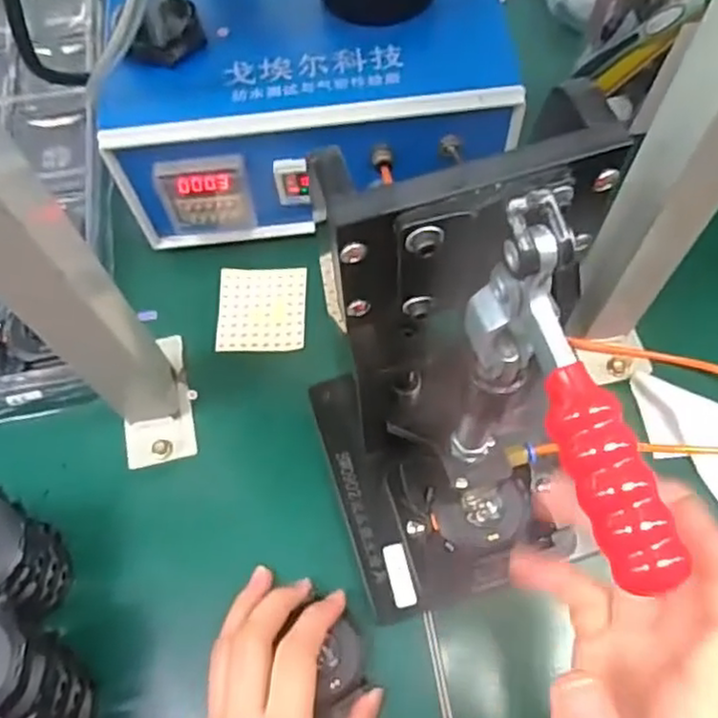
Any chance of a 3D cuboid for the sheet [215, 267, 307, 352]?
[{"bbox_3d":[-0.062,-0.032,0.438,0.054,0.004,0.057,1,71,-1],"label":"sheet"}]

